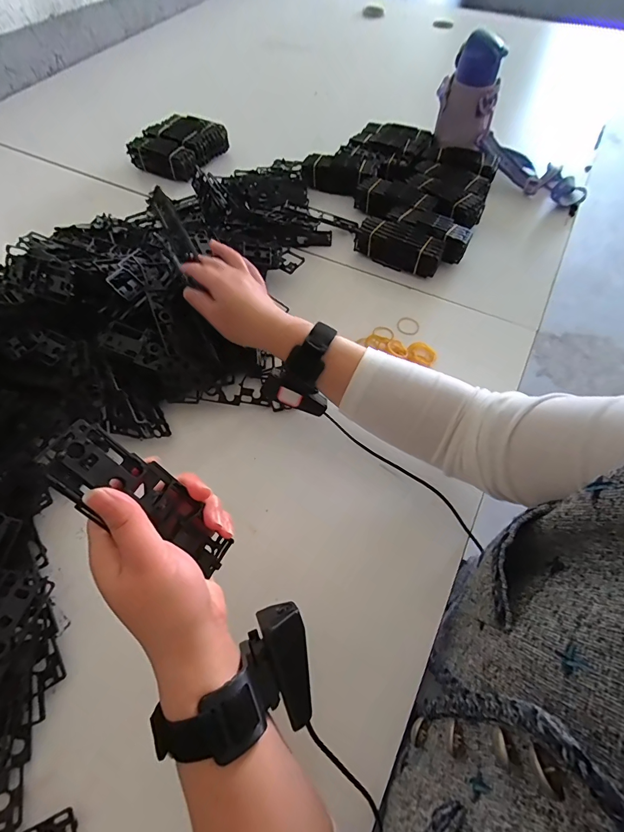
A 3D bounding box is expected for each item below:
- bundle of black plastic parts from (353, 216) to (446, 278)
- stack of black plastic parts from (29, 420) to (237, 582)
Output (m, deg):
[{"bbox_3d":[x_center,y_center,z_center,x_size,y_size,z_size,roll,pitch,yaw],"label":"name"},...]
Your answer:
[{"bbox_3d":[0.129,-0.249,0.575,0.131,0.047,0.048,29,63,17],"label":"bundle of black plastic parts"},{"bbox_3d":[-0.104,0.055,0.245,0.012,0.127,0.039,-9,43,52],"label":"stack of black plastic parts"}]

